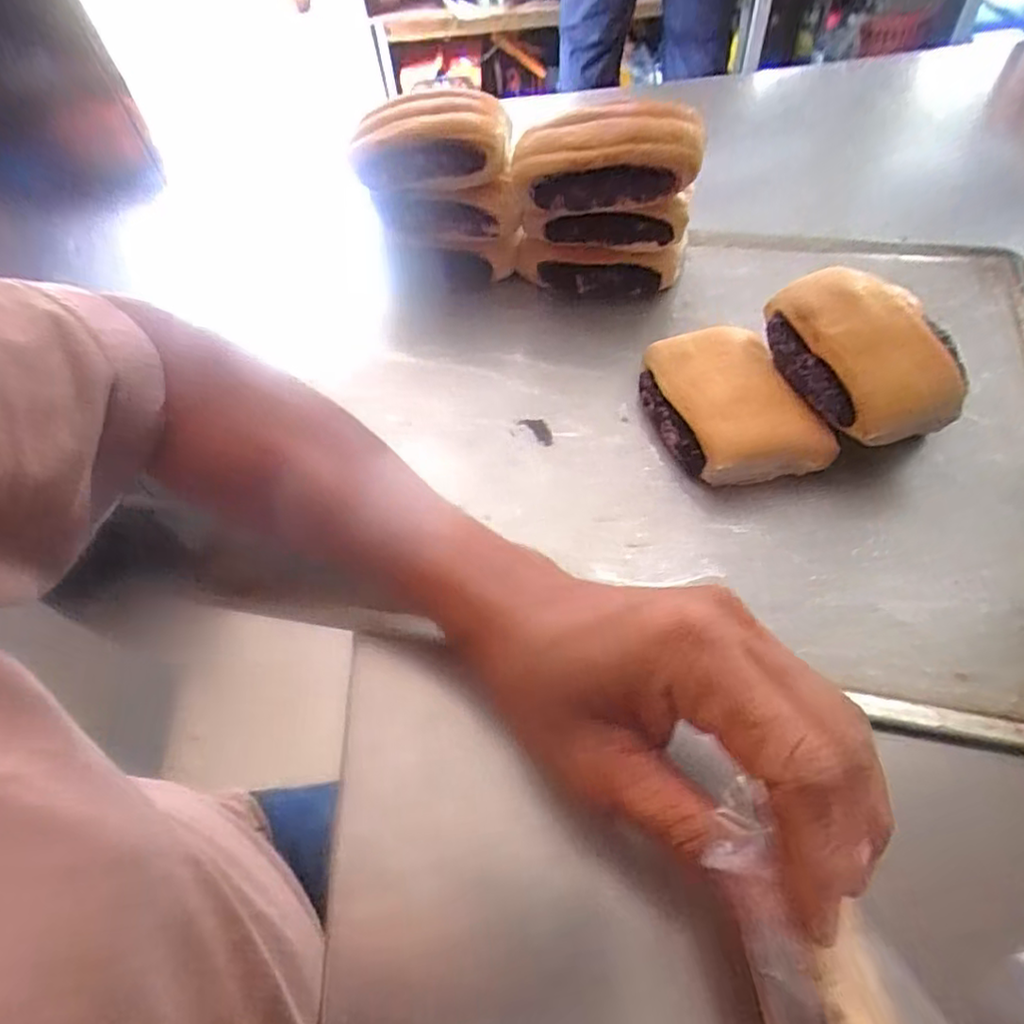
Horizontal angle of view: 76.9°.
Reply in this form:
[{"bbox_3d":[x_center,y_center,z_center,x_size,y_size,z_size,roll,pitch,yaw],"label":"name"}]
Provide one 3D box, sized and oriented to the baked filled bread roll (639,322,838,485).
[{"bbox_3d":[0.124,-0.065,0.380,0.079,0.039,0.115,-15,56,-5],"label":"baked filled bread roll"}]

